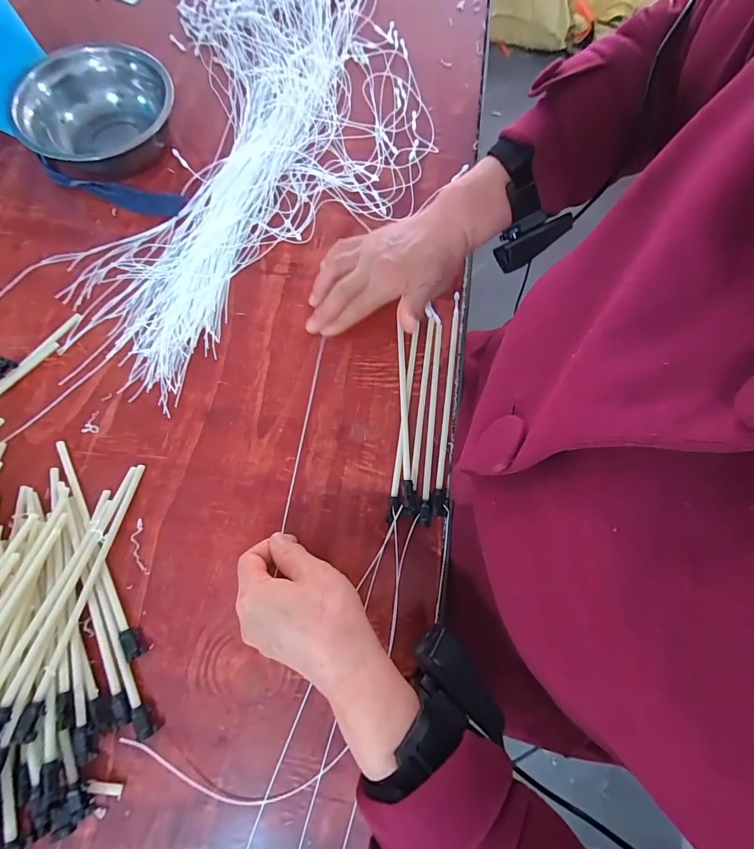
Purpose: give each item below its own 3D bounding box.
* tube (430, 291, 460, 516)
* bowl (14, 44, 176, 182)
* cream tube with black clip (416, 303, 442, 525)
[{"bbox_3d":[0.070,-0.028,0.367,0.014,0.010,0.225,8,74,1],"label":"tube"},{"bbox_3d":[-0.313,-0.356,0.430,0.155,0.060,0.155,0,74,-1],"label":"bowl"},{"bbox_3d":[0.050,-0.015,0.363,0.015,0.014,0.213,6,73,0],"label":"cream tube with black clip"}]

